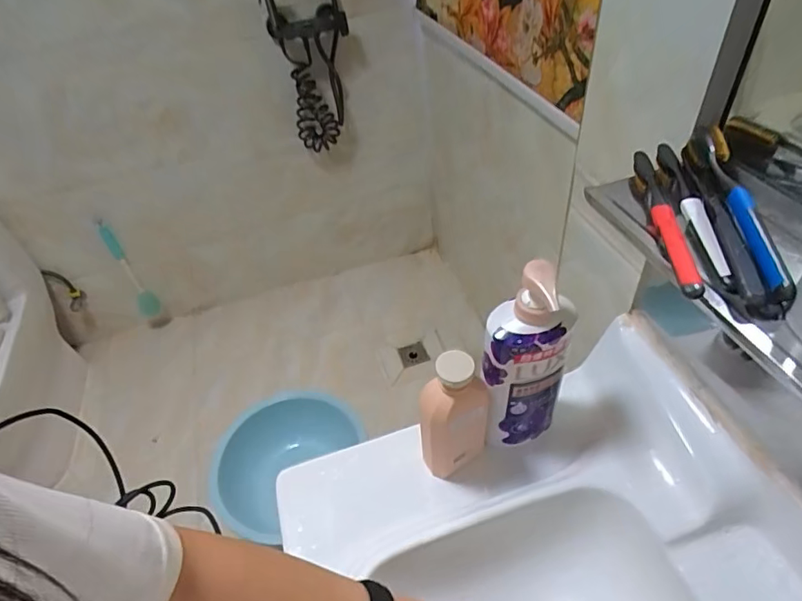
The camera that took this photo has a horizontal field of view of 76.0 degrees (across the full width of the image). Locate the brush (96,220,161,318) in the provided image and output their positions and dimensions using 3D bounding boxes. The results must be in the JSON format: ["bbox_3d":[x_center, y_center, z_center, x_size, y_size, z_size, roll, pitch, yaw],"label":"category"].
[{"bbox_3d":[-0.864,-0.089,1.628,0.066,0.365,0.056,-34,50,-24],"label":"brush"}]

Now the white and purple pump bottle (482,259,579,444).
[{"bbox_3d":[0.127,0.067,0.527,0.080,0.253,0.053,2,46,10],"label":"white and purple pump bottle"}]

